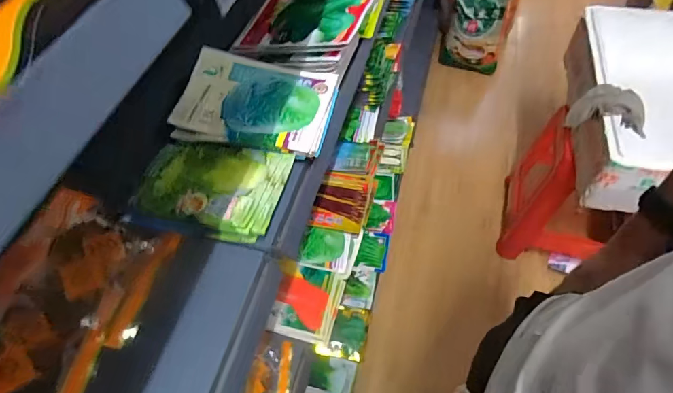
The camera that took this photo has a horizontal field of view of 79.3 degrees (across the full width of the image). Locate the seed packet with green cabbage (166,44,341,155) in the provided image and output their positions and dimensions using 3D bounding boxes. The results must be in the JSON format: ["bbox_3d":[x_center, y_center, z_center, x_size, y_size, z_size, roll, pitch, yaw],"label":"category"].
[{"bbox_3d":[-0.107,-0.129,0.531,0.192,0.019,0.128,12,61,11],"label":"seed packet with green cabbage"}]

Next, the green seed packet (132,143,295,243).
[{"bbox_3d":[-0.150,-0.017,0.484,0.178,0.027,0.121,12,58,12],"label":"green seed packet"}]

